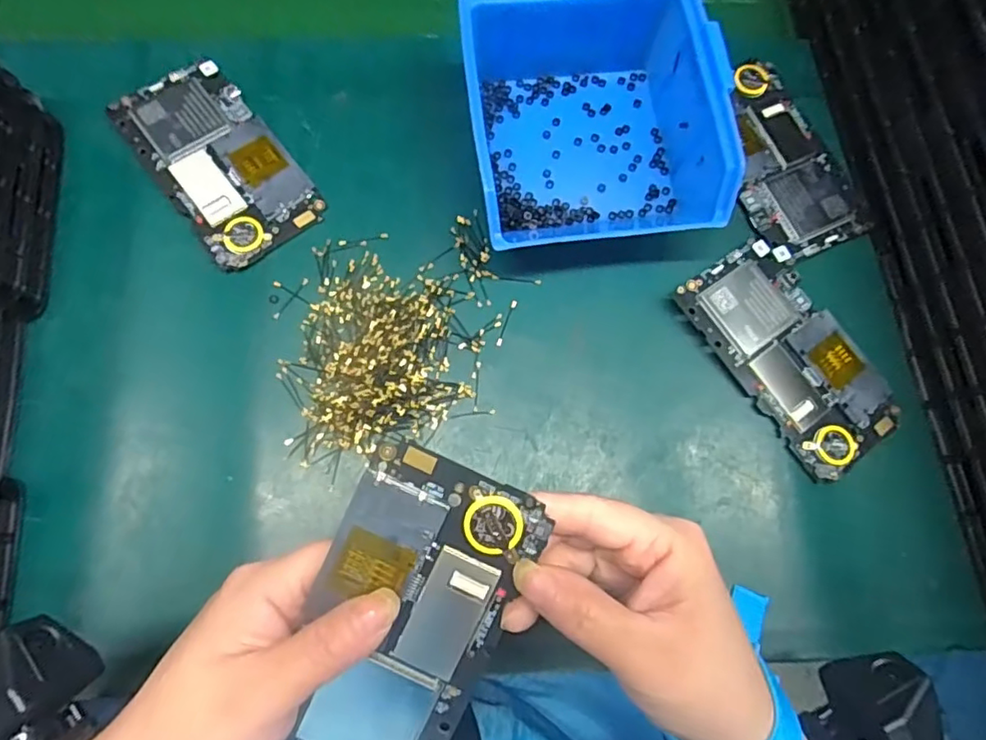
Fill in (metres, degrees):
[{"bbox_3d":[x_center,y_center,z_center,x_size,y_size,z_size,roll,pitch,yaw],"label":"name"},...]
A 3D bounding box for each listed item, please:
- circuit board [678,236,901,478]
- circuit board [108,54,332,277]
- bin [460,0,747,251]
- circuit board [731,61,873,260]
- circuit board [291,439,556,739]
[{"bbox_3d":[0.159,-0.008,0.315,0.067,0.013,0.122,-31,77,-10],"label":"circuit board"},{"bbox_3d":[-0.154,-0.118,0.332,0.064,0.012,0.123,-37,78,-12],"label":"circuit board"},{"bbox_3d":[0.053,-0.139,0.317,0.130,0.067,0.150,-6,74,-4],"label":"bin"},{"bbox_3d":[0.165,-0.124,0.346,0.064,0.006,0.119,-22,76,-8],"label":"circuit board"},{"bbox_3d":[-0.030,0.093,0.210,0.066,0.007,0.125,16,96,3],"label":"circuit board"}]

